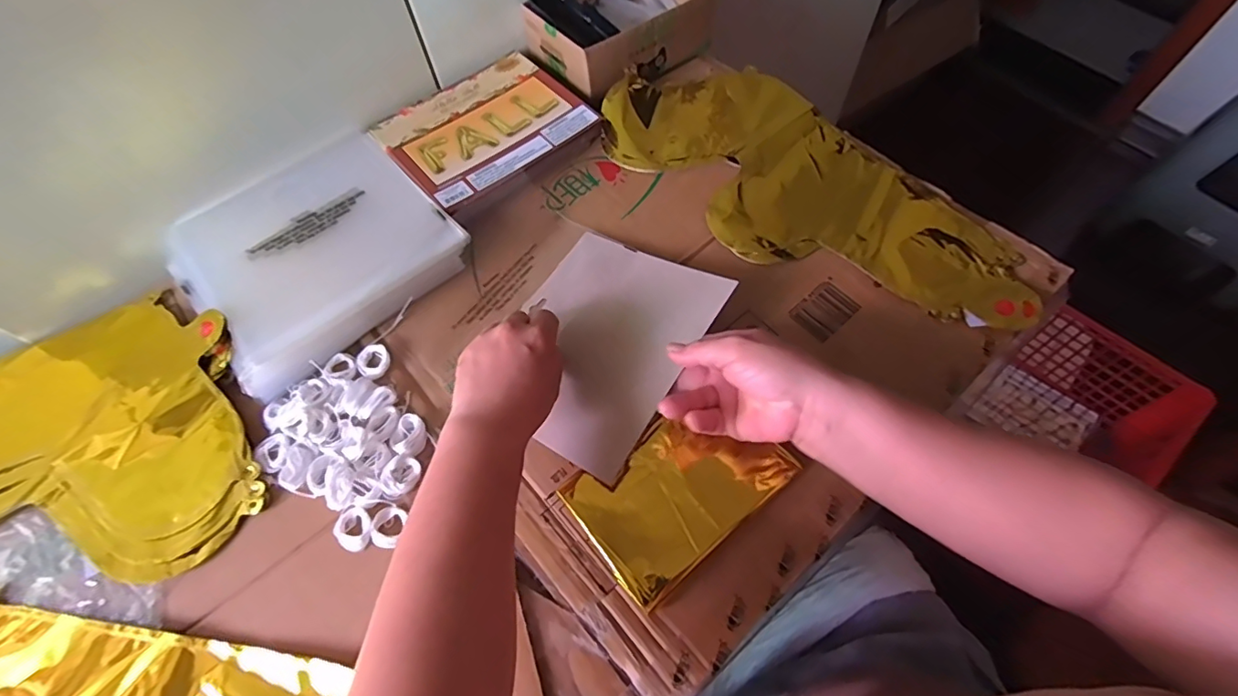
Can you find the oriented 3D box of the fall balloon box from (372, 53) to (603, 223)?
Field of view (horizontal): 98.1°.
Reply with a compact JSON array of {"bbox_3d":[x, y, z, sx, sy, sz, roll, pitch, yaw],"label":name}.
[{"bbox_3d":[-0.136,-0.228,0.568,0.195,0.027,0.173,-39,67,-17],"label":"fall balloon box"}]

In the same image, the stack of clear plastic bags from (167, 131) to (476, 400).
[{"bbox_3d":[-0.279,-0.090,0.497,0.215,0.030,0.214,-39,66,-17],"label":"stack of clear plastic bags"}]

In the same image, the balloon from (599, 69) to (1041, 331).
[{"bbox_3d":[0.179,-0.159,0.528,0.198,0.018,0.428,-37,67,-16],"label":"balloon"}]

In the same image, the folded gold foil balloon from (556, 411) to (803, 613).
[{"bbox_3d":[0.045,0.100,0.401,0.151,0.014,0.100,-37,66,-16],"label":"folded gold foil balloon"}]

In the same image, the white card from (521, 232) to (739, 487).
[{"bbox_3d":[-0.020,-0.010,0.452,0.155,0.035,0.190,30,67,16],"label":"white card"}]

